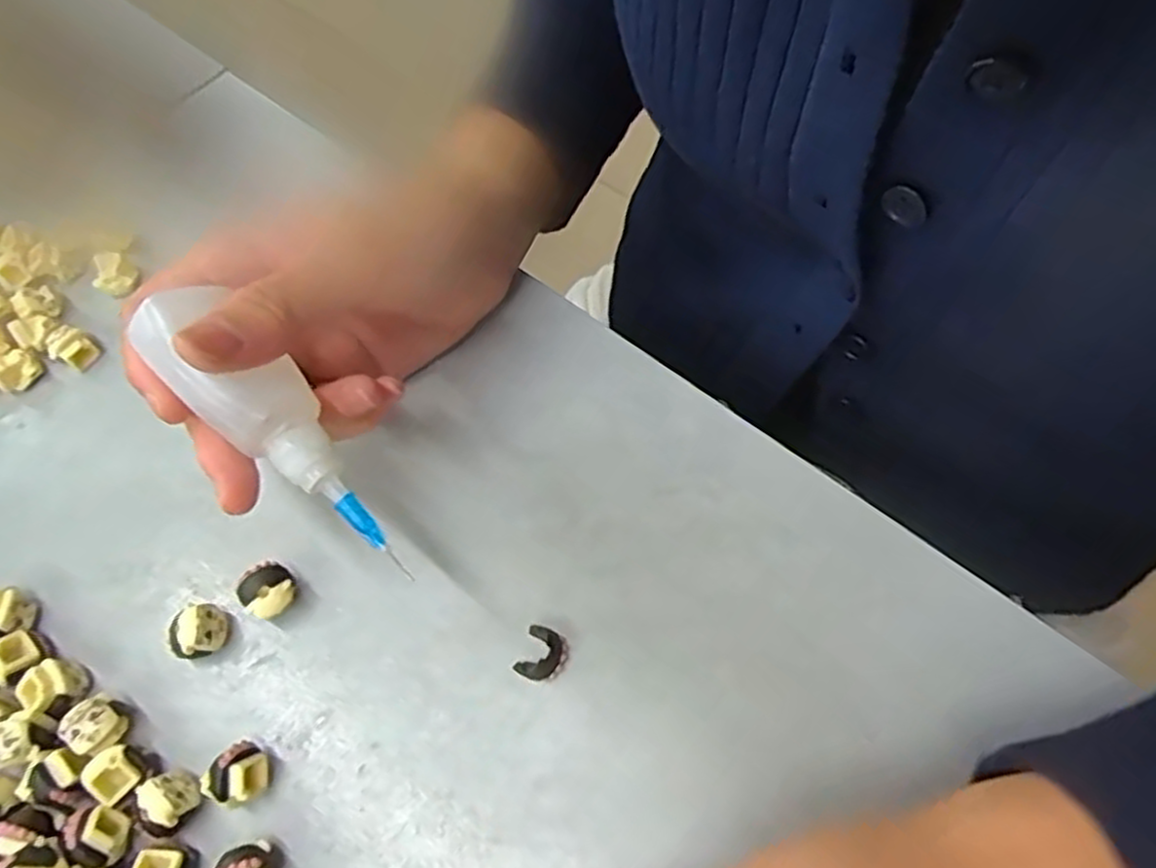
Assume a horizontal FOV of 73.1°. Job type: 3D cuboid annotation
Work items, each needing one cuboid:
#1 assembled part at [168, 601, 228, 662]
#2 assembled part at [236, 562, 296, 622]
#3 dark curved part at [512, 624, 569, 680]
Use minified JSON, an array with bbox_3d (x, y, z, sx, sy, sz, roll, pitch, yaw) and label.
[{"bbox_3d":[-0.118,0.062,0.243,0.016,0.015,0.017,-1,65,2],"label":"assembled part"},{"bbox_3d":[-0.097,0.051,0.246,0.016,0.016,0.016,-1,65,2],"label":"assembled part"},{"bbox_3d":[-0.011,0.068,0.240,0.014,0.004,0.016,18,67,11],"label":"dark curved part"}]

